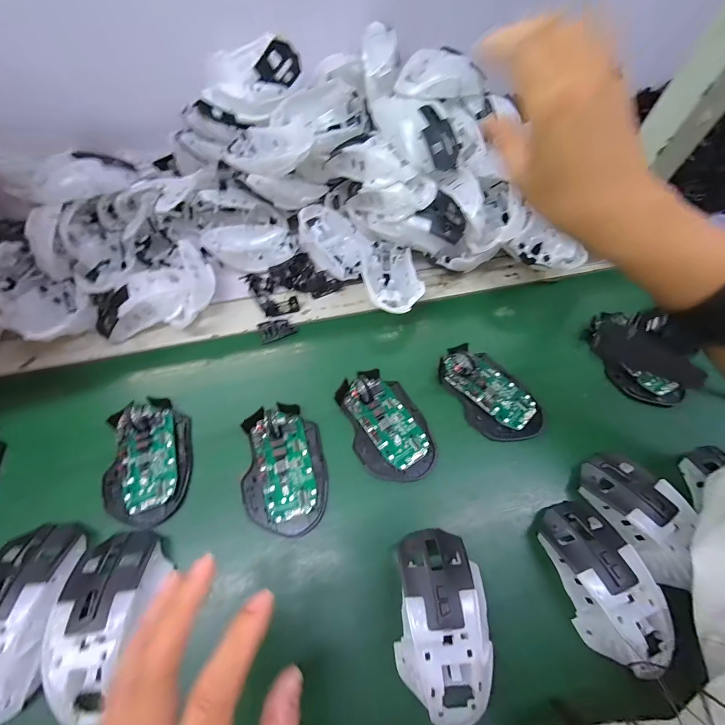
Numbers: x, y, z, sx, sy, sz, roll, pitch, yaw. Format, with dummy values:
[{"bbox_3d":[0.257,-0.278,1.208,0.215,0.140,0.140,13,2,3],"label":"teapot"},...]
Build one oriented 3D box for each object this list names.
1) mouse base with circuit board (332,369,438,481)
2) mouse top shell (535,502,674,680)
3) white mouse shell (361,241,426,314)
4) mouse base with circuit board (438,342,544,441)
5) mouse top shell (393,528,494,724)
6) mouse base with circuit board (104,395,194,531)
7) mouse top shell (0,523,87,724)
[{"bbox_3d":[0.023,0.054,0.315,0.070,0.029,0.109,-18,61,-13],"label":"mouse base with circuit board"},{"bbox_3d":[0.184,0.167,0.253,0.057,0.035,0.113,-18,61,-13],"label":"mouse top shell"},{"bbox_3d":[0.033,-0.097,0.397,0.065,0.035,0.104,-10,60,-8],"label":"white mouse shell"},{"bbox_3d":[0.131,0.028,0.343,0.069,0.020,0.112,-28,64,-18],"label":"mouse base with circuit board"},{"bbox_3d":[0.059,0.184,0.239,0.063,0.033,0.112,3,59,0],"label":"mouse top shell"},{"bbox_3d":[-0.194,0.084,0.299,0.069,0.018,0.111,-7,59,-6],"label":"mouse base with circuit board"},{"bbox_3d":[-0.244,0.176,0.233,0.062,0.029,0.111,-8,60,-7],"label":"mouse top shell"}]

